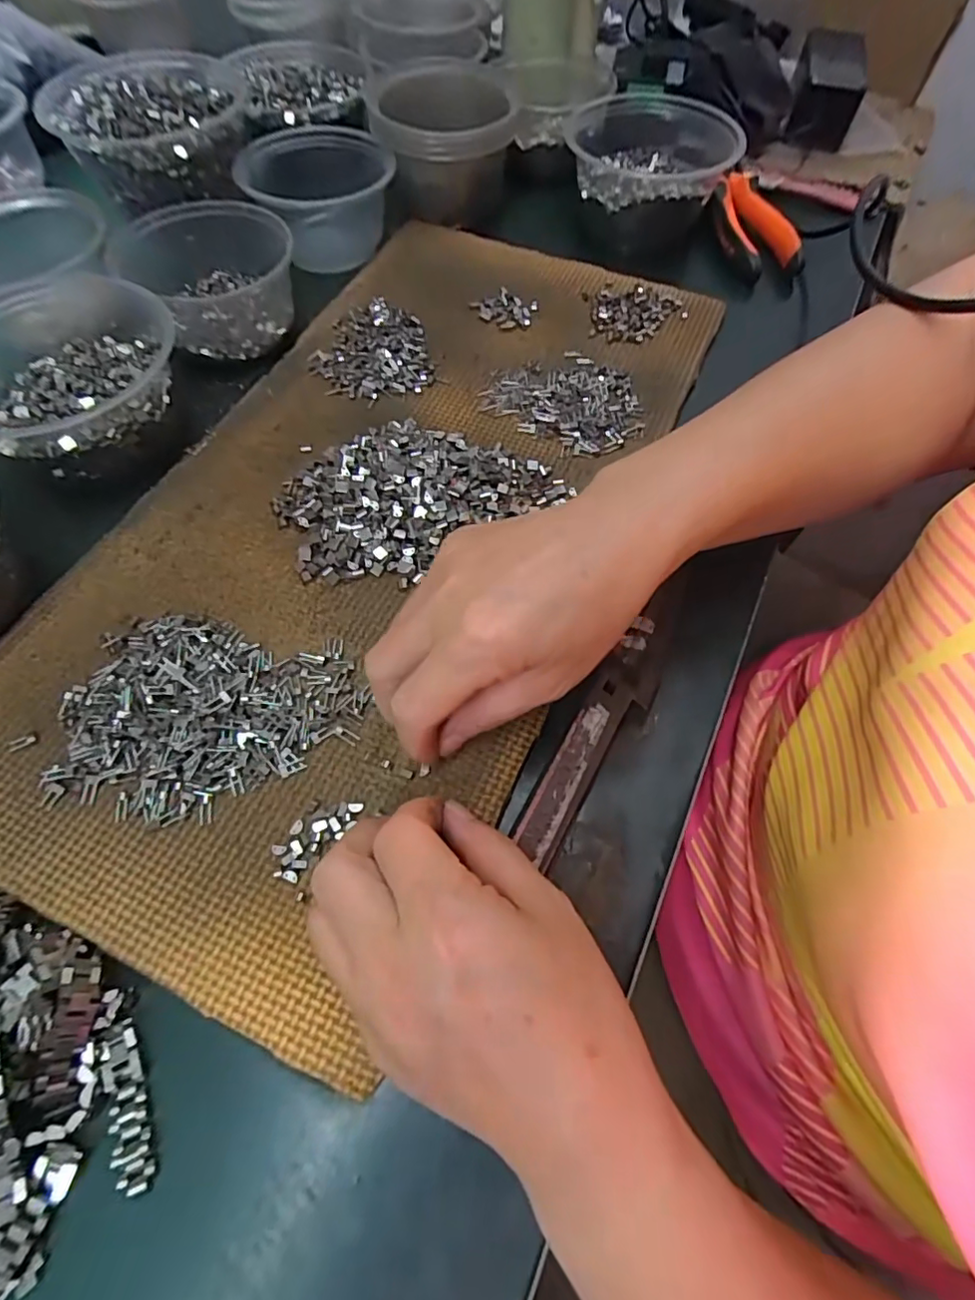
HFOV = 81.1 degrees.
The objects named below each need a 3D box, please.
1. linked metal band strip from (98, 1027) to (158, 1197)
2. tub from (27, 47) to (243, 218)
[{"bbox_3d":[-0.130,0.166,0.206,0.013,0.005,0.049,-21,66,-12],"label":"linked metal band strip"},{"bbox_3d":[-0.252,-0.380,0.434,0.138,0.074,0.131,-11,65,-8],"label":"tub"}]

